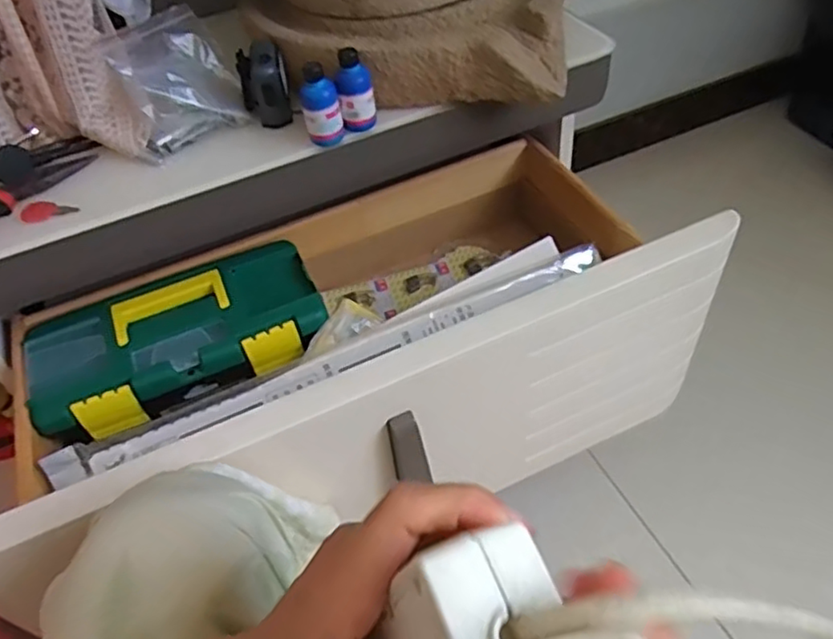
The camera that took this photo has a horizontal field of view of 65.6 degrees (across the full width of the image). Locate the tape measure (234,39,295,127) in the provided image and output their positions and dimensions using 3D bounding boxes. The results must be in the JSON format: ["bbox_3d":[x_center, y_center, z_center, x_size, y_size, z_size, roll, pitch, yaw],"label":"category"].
[{"bbox_3d":[-0.124,-0.193,0.534,0.037,0.056,0.048,-11,48,-4],"label":"tape measure"}]

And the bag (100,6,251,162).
[{"bbox_3d":[-0.199,-0.202,0.538,0.090,0.075,0.105,-19,49,-10],"label":"bag"}]

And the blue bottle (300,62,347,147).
[{"bbox_3d":[-0.074,-0.165,0.501,0.028,0.059,0.023,-15,48,-7],"label":"blue bottle"}]

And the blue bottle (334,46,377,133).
[{"bbox_3d":[-0.048,-0.178,0.507,0.027,0.060,0.024,-8,47,0],"label":"blue bottle"}]

